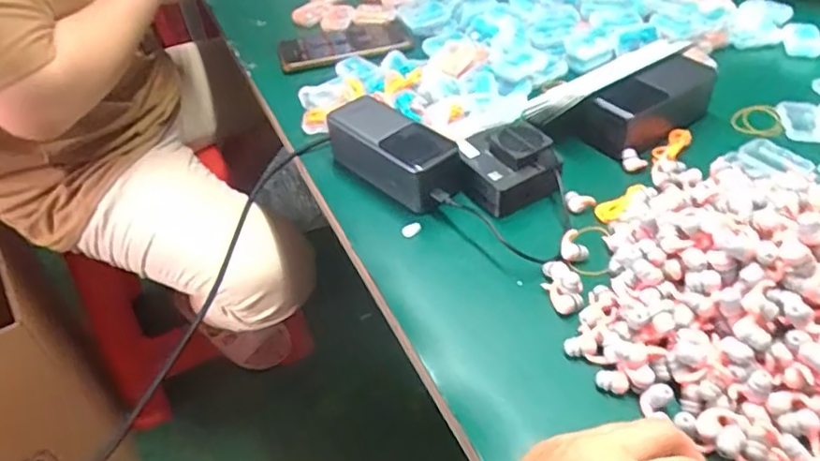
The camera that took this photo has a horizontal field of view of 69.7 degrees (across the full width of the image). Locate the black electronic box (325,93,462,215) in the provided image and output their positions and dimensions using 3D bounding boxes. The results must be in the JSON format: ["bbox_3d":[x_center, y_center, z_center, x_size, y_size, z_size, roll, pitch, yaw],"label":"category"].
[{"bbox_3d":[-0.016,-0.067,0.529,0.064,0.059,0.141,-32,49,-27],"label":"black electronic box"}]

